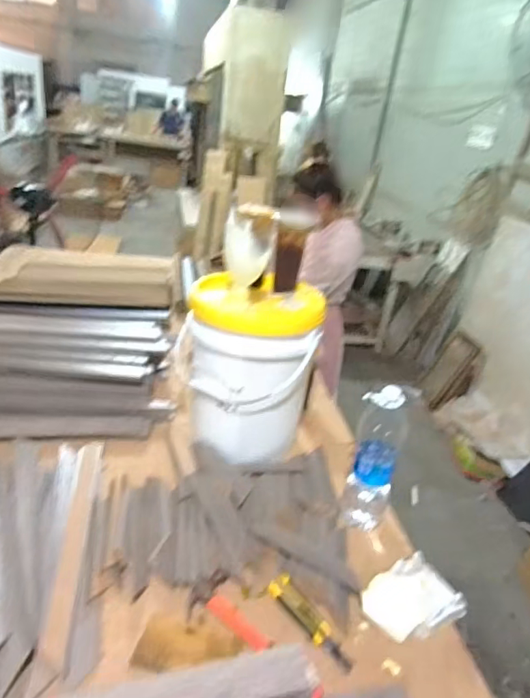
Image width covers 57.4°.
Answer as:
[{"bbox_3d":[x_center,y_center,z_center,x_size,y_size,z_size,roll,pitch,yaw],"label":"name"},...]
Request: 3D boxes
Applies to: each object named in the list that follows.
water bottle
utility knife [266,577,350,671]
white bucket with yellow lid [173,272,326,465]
[{"bbox_3d":[0.217,0.231,0.970,0.098,0.348,0.115,16,28,15],"label":"water bottle"},{"bbox_3d":[0.072,0.446,0.789,0.040,0.022,0.170,-13,34,-35],"label":"utility knife"},{"bbox_3d":[-0.032,0.044,1.122,0.271,0.370,0.256,6,27,-3],"label":"white bucket with yellow lid"}]

